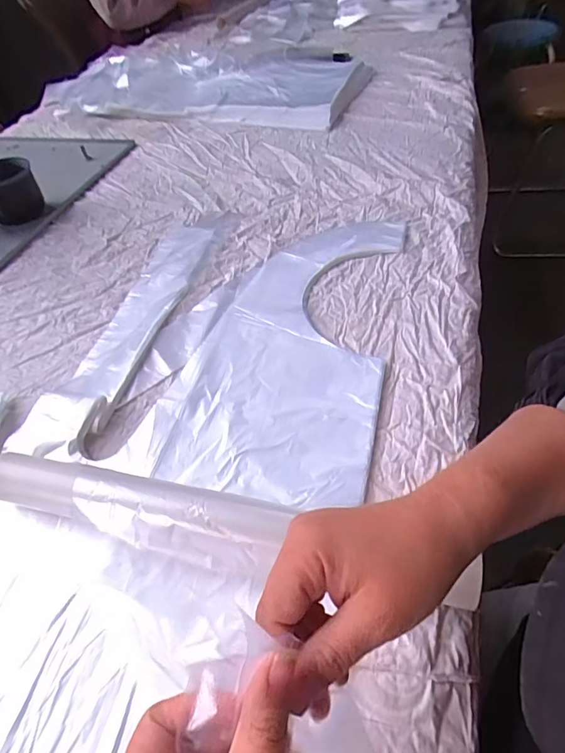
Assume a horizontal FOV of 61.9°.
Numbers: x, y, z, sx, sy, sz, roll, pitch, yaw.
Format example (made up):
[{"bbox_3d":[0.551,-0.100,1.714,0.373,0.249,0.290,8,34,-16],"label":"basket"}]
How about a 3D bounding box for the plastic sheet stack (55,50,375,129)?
[{"bbox_3d":[-0.183,-0.658,1.042,0.711,0.049,0.374,9,50,15],"label":"plastic sheet stack"}]

